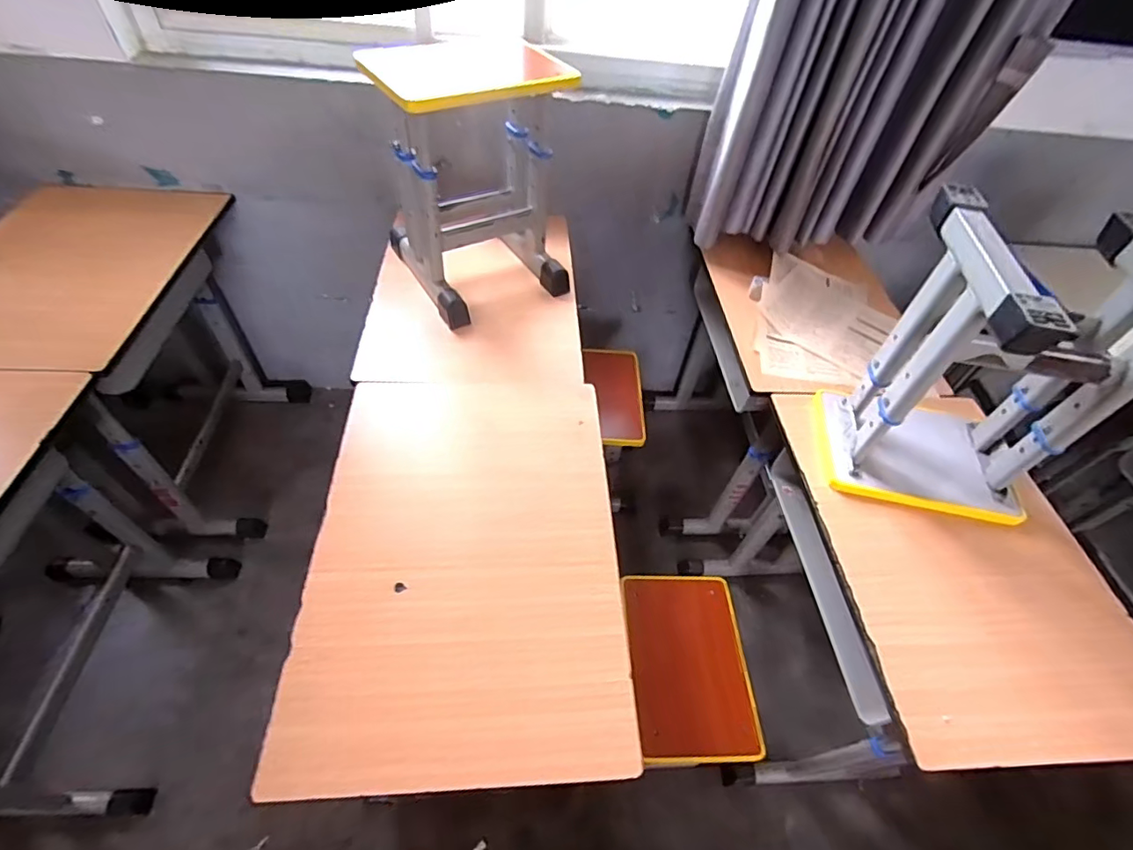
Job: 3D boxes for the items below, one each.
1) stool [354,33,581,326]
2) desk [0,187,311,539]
[{"bbox_3d":[-0.186,-0.489,1.088,0.314,0.395,0.327,-26,57,-24],"label":"stool"},{"bbox_3d":[-1.098,-0.116,1.356,0.467,0.730,0.658,0,51,-5],"label":"desk"}]

